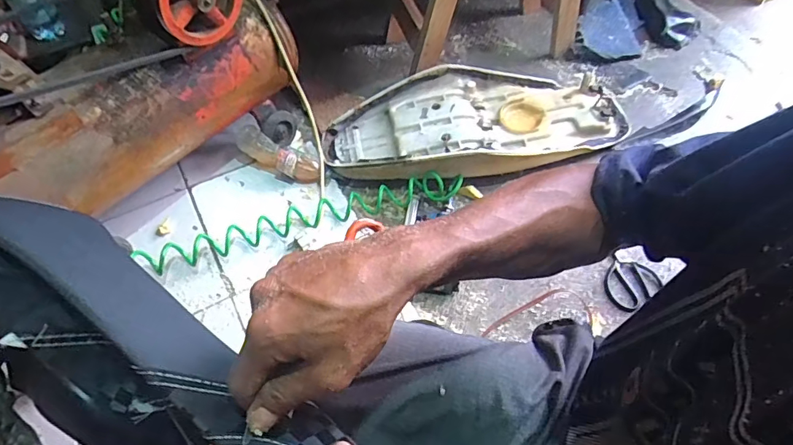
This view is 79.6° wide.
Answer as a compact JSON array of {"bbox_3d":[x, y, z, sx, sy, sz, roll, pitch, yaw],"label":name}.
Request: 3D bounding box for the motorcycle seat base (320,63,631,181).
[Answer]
[{"bbox_3d":[0.186,-0.226,1.079,0.689,0.095,0.267,-11,58,-6],"label":"motorcycle seat base"}]

